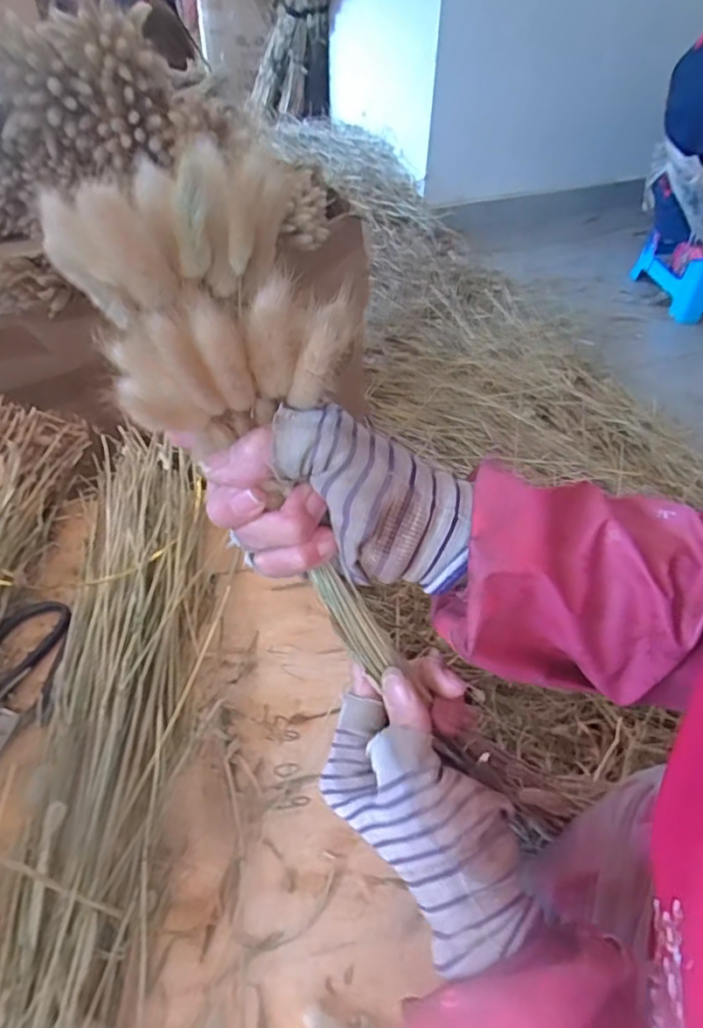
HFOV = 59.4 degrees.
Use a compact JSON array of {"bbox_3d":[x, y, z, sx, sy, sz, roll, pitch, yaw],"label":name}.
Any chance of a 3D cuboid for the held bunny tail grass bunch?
[{"bbox_3d":[-0.018,-0.014,0.271,0.093,0.283,0.071,-34,14,-29],"label":"held bunny tail grass bunch"}]

